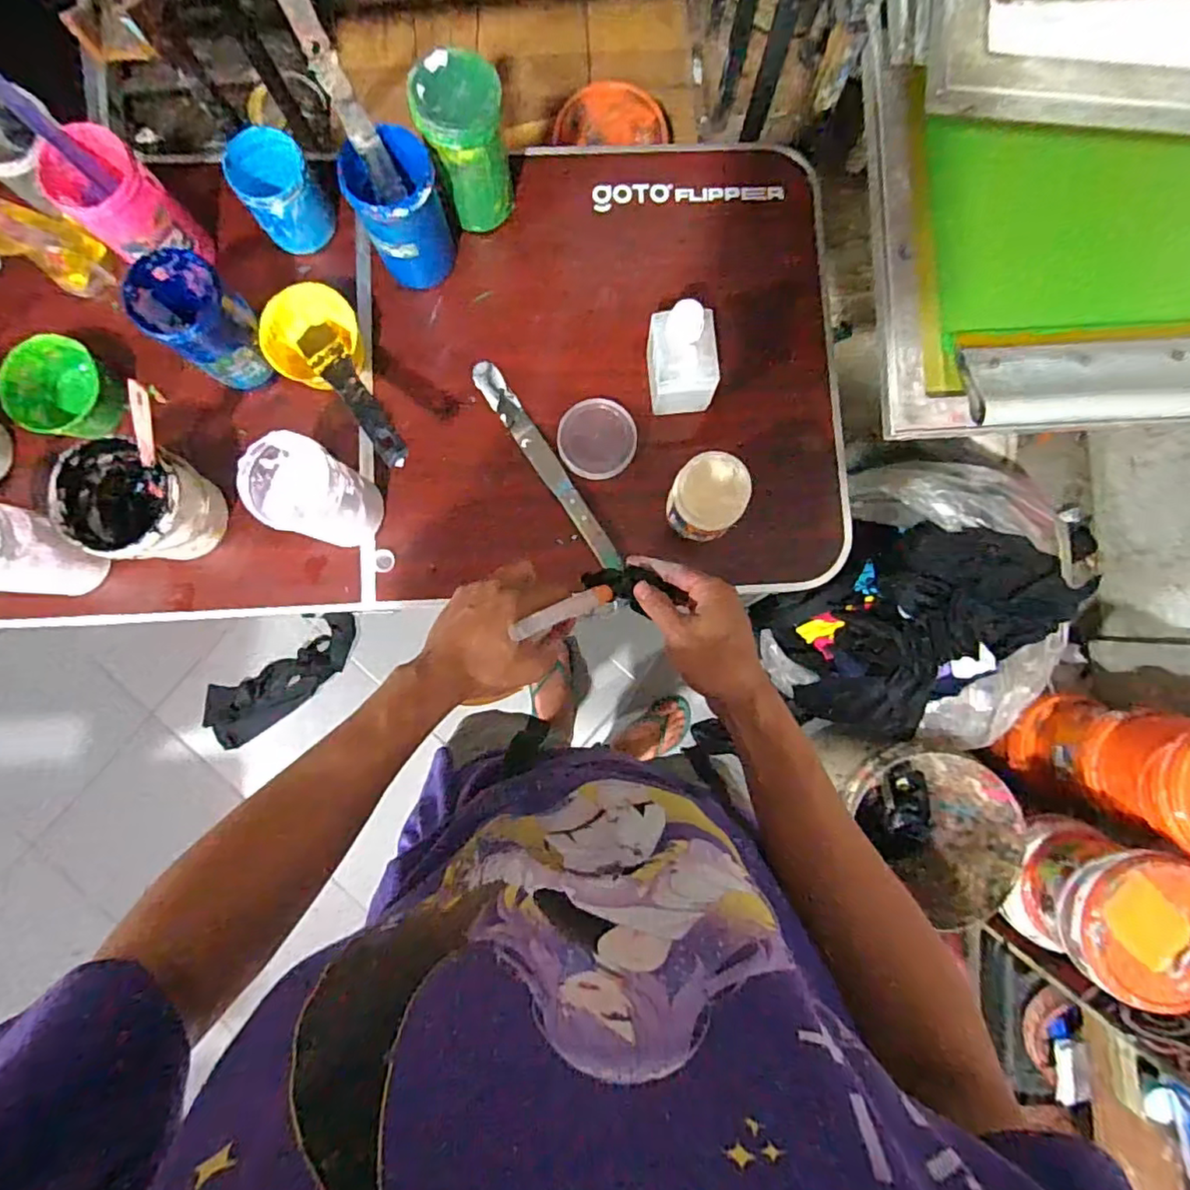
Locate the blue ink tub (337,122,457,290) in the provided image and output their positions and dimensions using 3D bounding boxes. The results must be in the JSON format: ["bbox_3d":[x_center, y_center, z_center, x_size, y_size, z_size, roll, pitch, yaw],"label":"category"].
[{"bbox_3d":[-0.217,-0.436,0.698,0.092,0.135,0.095,0,88,0],"label":"blue ink tub"}]

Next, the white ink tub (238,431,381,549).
[{"bbox_3d":[-0.313,-0.113,0.694,0.101,0.141,0.094,0,88,0],"label":"white ink tub"}]

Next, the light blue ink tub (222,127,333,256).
[{"bbox_3d":[-0.368,-0.474,0.721,0.084,0.090,0.086,0,88,0],"label":"light blue ink tub"}]

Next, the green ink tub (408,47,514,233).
[{"bbox_3d":[-0.145,-0.515,0.704,0.093,0.150,0.096,-18,88,-1],"label":"green ink tub"}]

